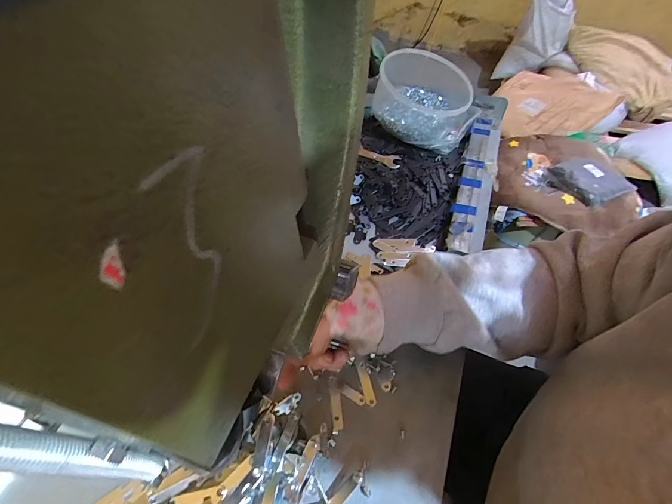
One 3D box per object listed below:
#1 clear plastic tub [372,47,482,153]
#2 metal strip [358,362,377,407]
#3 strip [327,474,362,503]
[{"bbox_3d":[0.152,-0.260,0.579,0.164,0.091,0.168,1,54,-1],"label":"clear plastic tub"},{"bbox_3d":[0.030,0.133,0.349,0.008,0.004,0.042,-12,55,-10],"label":"metal strip"},{"bbox_3d":[0.002,0.206,0.289,0.050,0.005,0.009,-39,56,-24],"label":"strip"}]

